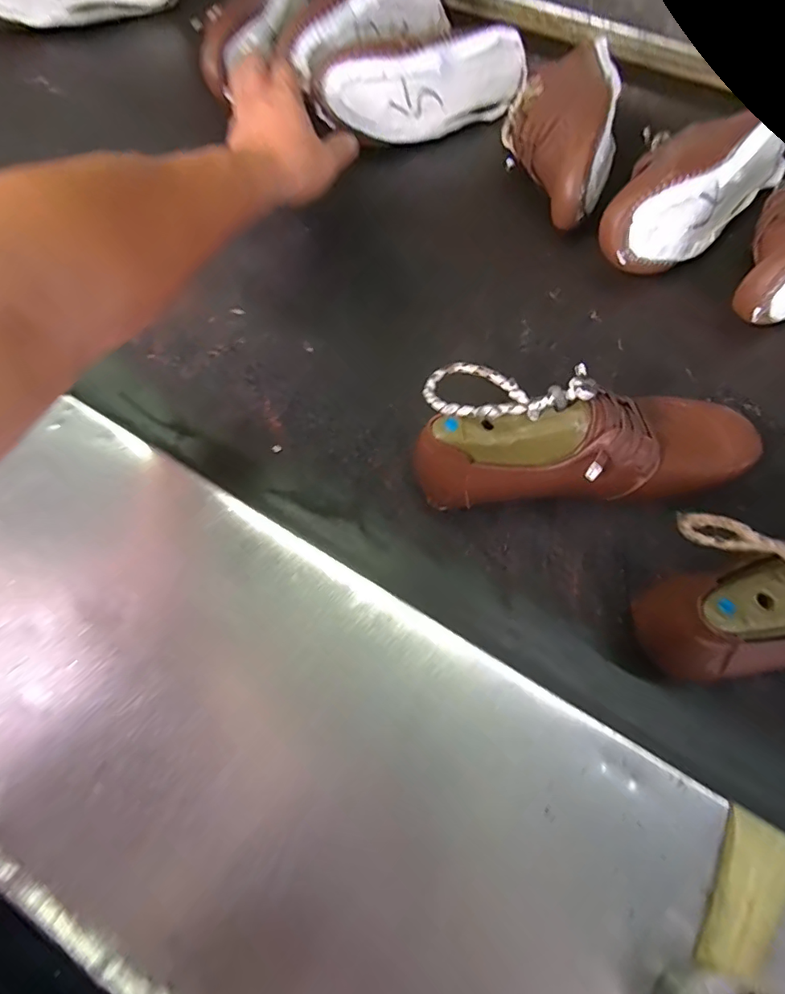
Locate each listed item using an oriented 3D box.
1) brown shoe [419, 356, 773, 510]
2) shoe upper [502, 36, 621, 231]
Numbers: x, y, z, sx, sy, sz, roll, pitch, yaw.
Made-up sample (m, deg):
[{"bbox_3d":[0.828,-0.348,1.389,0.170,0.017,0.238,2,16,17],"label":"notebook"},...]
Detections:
[{"bbox_3d":[0.131,-0.038,0.346,0.225,0.097,0.078,-1,66,1],"label":"brown shoe"},{"bbox_3d":[0.174,-0.357,0.500,0.092,0.086,0.217,-9,66,-3],"label":"shoe upper"}]

